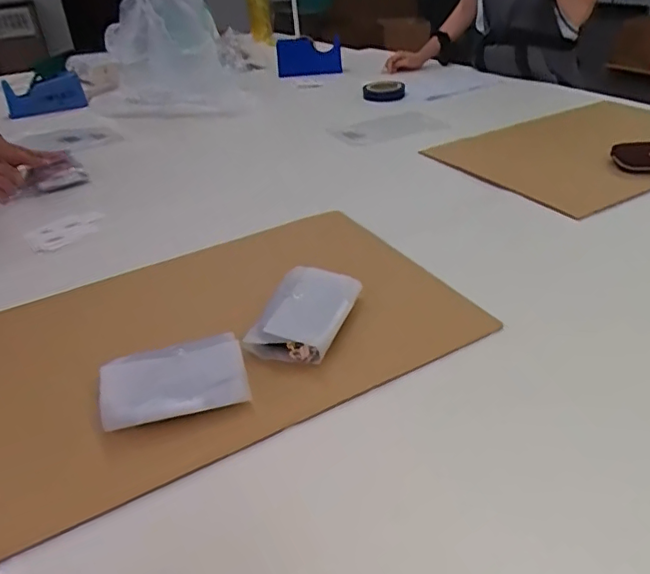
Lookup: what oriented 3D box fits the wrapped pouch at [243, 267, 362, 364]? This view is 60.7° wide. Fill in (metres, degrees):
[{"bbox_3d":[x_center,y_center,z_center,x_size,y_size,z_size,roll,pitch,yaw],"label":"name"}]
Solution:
[{"bbox_3d":[-0.020,0.028,0.644,0.087,0.039,0.150,11,36,22],"label":"wrapped pouch"}]

